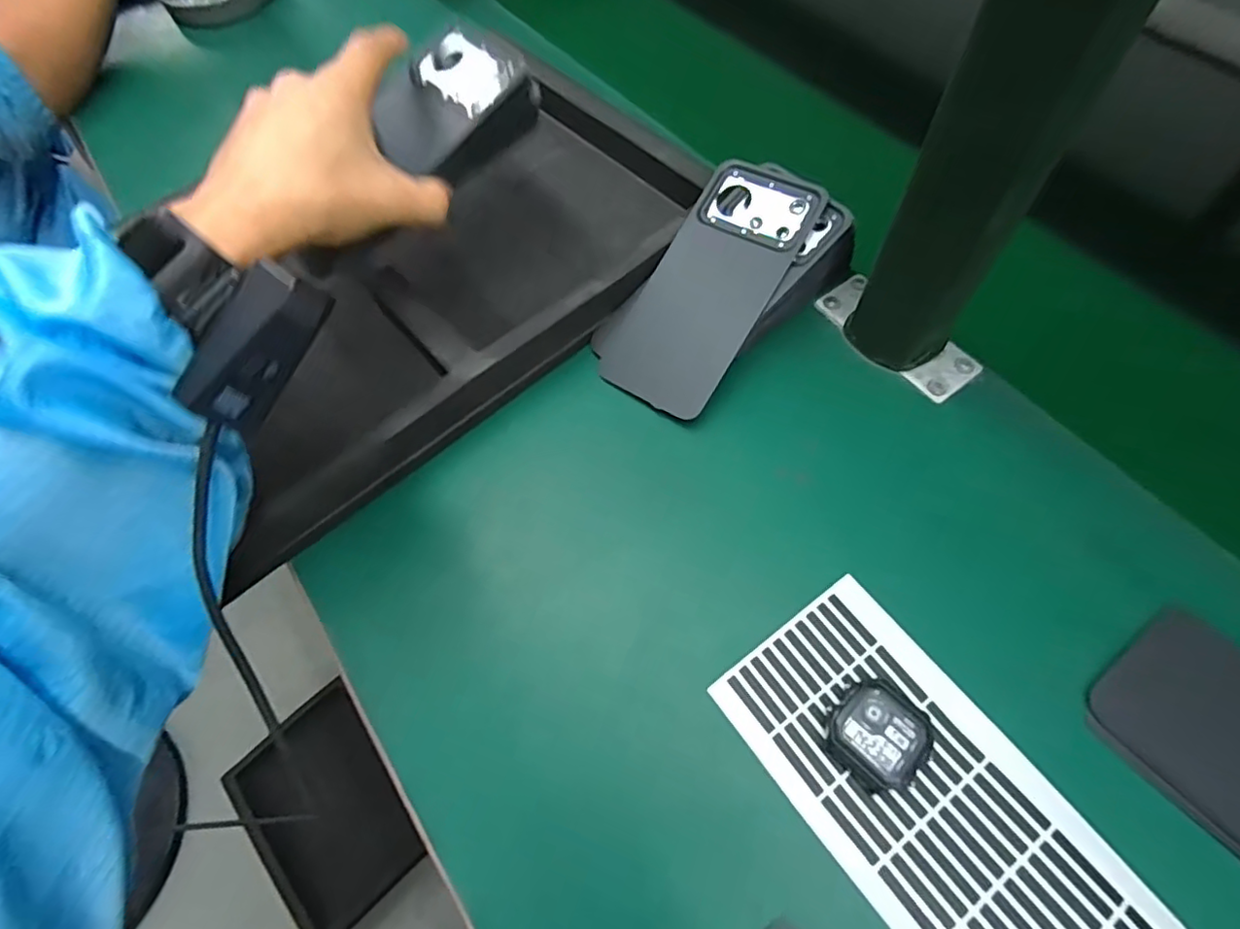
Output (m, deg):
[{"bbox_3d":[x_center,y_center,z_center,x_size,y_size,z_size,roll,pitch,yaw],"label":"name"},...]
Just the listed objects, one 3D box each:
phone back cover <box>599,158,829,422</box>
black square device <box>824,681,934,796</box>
[{"bbox_3d":[0.055,-0.108,0.370,0.073,0.006,0.158,30,88,22],"label":"phone back cover"},{"bbox_3d":[0.117,0.122,0.277,0.042,0.013,0.044,33,71,18],"label":"black square device"}]

